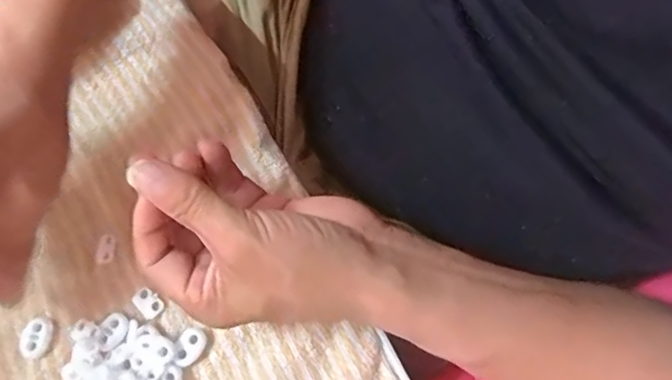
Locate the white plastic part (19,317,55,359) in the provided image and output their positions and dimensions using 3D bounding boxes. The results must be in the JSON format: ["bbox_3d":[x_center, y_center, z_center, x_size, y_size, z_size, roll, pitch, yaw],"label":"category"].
[{"bbox_3d":[-0.169,0.083,0.308,0.016,0.006,0.022,15,72,4],"label":"white plastic part"}]

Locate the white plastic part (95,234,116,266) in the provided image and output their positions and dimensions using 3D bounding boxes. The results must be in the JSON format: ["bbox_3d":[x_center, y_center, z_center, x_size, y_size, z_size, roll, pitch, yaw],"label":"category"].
[{"bbox_3d":[-0.137,0.035,0.324,0.011,0.004,0.019,0,72,-1],"label":"white plastic part"}]

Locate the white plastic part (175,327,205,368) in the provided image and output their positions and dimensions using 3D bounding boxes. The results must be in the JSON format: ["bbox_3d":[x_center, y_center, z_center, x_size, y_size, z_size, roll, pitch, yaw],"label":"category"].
[{"bbox_3d":[-0.083,0.089,0.309,0.014,0.006,0.022,24,73,6],"label":"white plastic part"}]

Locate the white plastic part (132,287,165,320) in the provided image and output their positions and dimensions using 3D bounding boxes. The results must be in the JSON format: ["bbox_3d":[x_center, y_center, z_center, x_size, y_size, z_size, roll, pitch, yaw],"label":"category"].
[{"bbox_3d":[-0.110,0.065,0.318,0.013,0.004,0.018,-39,77,-13],"label":"white plastic part"}]

